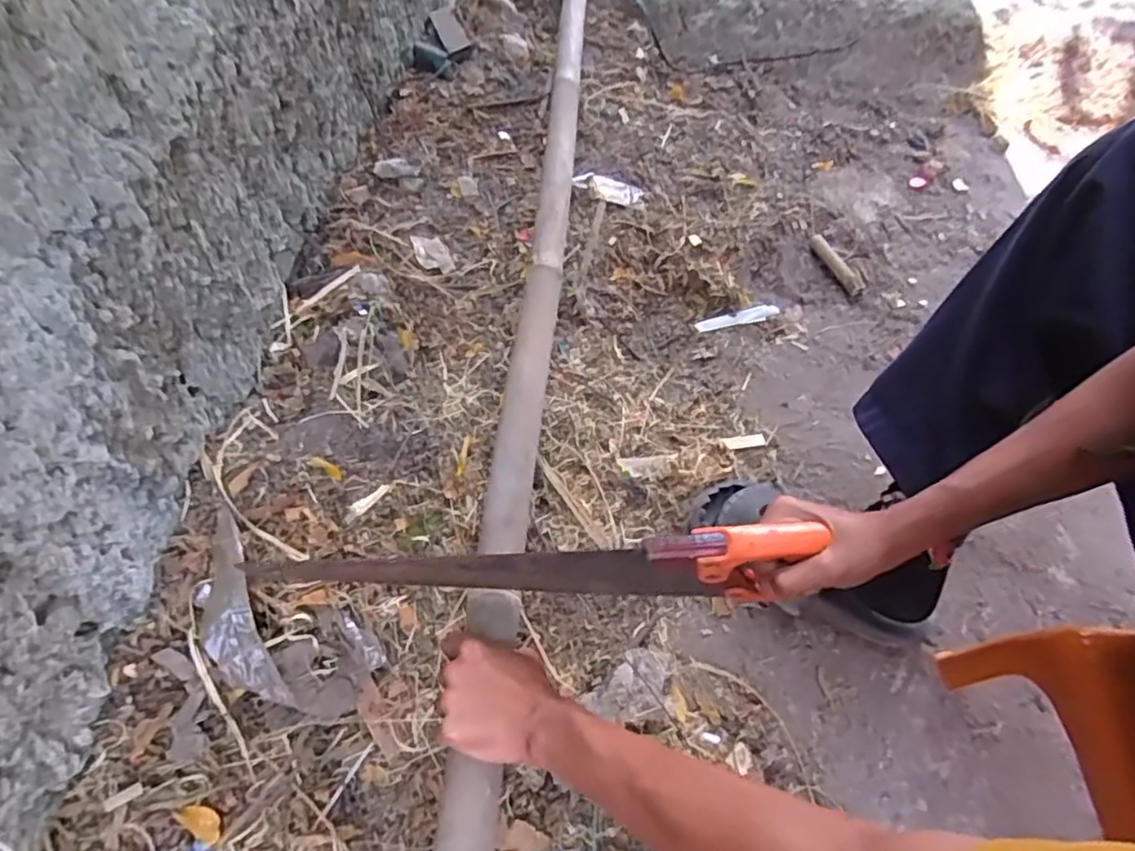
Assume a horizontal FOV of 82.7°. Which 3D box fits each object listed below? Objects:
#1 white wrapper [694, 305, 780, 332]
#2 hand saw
[{"bbox_3d":[0.283,-0.177,1.061,0.148,0.008,0.027,-16,58,-14],"label":"white wrapper"},{"bbox_3d":[-0.035,0.136,0.580,0.474,0.110,0.031,-4,55,6],"label":"hand saw"}]

